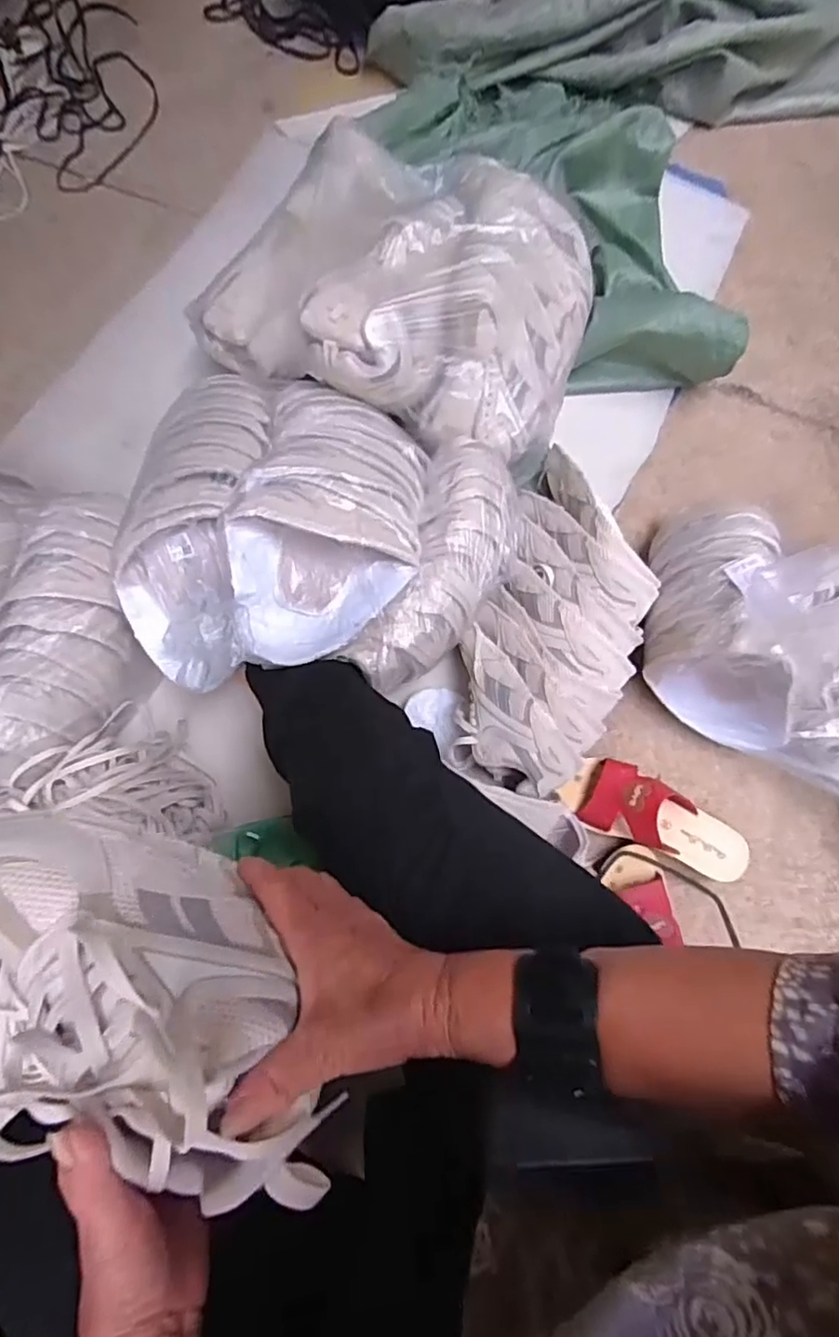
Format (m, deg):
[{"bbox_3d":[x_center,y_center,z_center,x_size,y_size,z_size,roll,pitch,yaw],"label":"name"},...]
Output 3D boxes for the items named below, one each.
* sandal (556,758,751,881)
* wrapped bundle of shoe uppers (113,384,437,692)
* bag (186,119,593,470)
[{"bbox_3d":[0.275,0.170,0.730,0.214,0.083,0.080,23,77,9],"label":"sandal"},{"bbox_3d":[-0.165,-0.175,0.676,0.333,0.113,0.388,4,75,4],"label":"wrapped bundle of shoe uppers"},{"bbox_3d":[-0.006,-0.475,0.771,0.447,0.139,0.354,26,77,10],"label":"bag"}]

